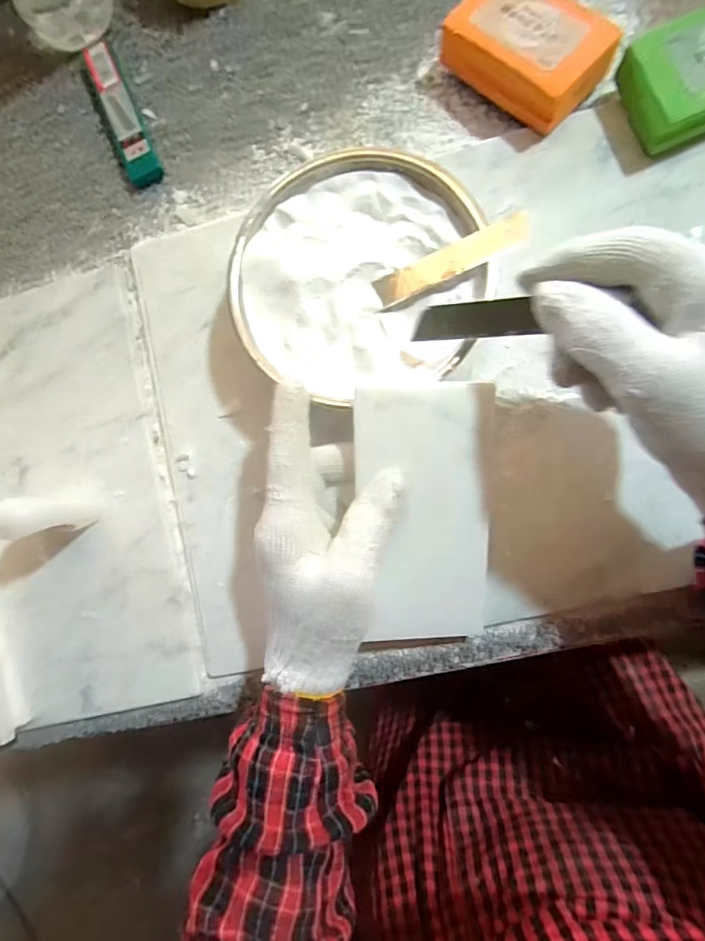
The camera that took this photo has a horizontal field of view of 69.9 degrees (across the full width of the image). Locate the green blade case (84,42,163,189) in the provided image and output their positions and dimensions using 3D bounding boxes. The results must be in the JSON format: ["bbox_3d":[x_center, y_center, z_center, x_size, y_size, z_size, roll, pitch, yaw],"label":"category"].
[{"bbox_3d":[-0.169,-0.263,0.371,0.024,0.014,0.111,-21,83,5],"label":"green blade case"}]

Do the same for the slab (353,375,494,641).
[{"bbox_3d":[0.041,0.028,0.281,0.072,0.005,0.147,-4,106,-6],"label":"slab"}]

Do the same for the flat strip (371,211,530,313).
[{"bbox_3d":[0.056,-0.118,0.286,0.090,0.004,0.020,-23,83,9],"label":"flat strip"}]

